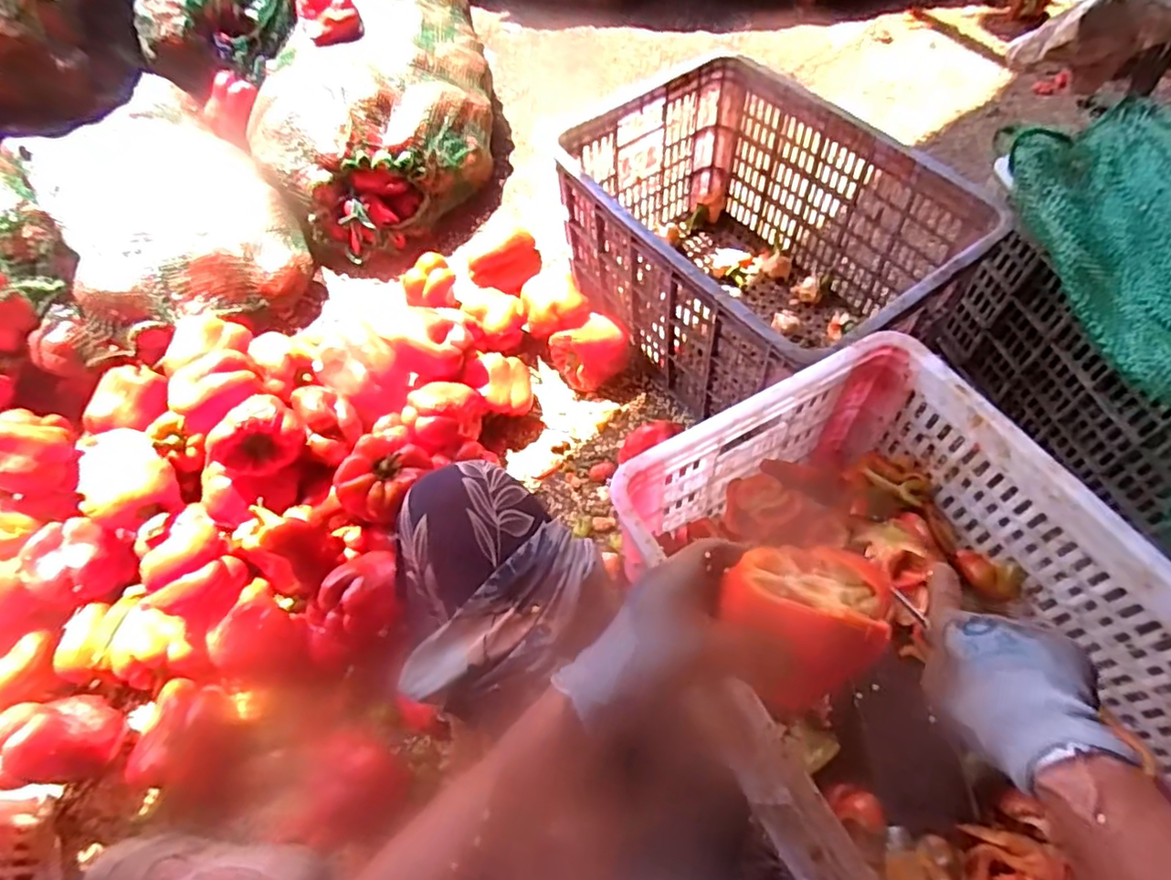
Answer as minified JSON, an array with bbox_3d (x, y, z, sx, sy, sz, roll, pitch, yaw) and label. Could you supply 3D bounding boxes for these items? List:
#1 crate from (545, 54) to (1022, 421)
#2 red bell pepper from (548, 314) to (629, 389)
[{"bbox_3d":[0.233,-0.264,0.917,0.365,0.297,0.510,-36,64,-16],"label":"crate"},{"bbox_3d":[0.014,-0.144,0.970,0.111,0.085,0.104,-36,64,-16],"label":"red bell pepper"}]

